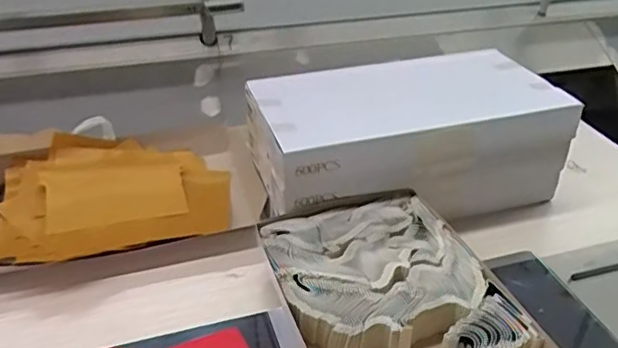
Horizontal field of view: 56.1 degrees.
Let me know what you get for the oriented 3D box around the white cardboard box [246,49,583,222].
[{"bbox_3d":[0.103,-0.042,0.615,0.308,0.102,0.157,-10,36,-15],"label":"white cardboard box"}]

